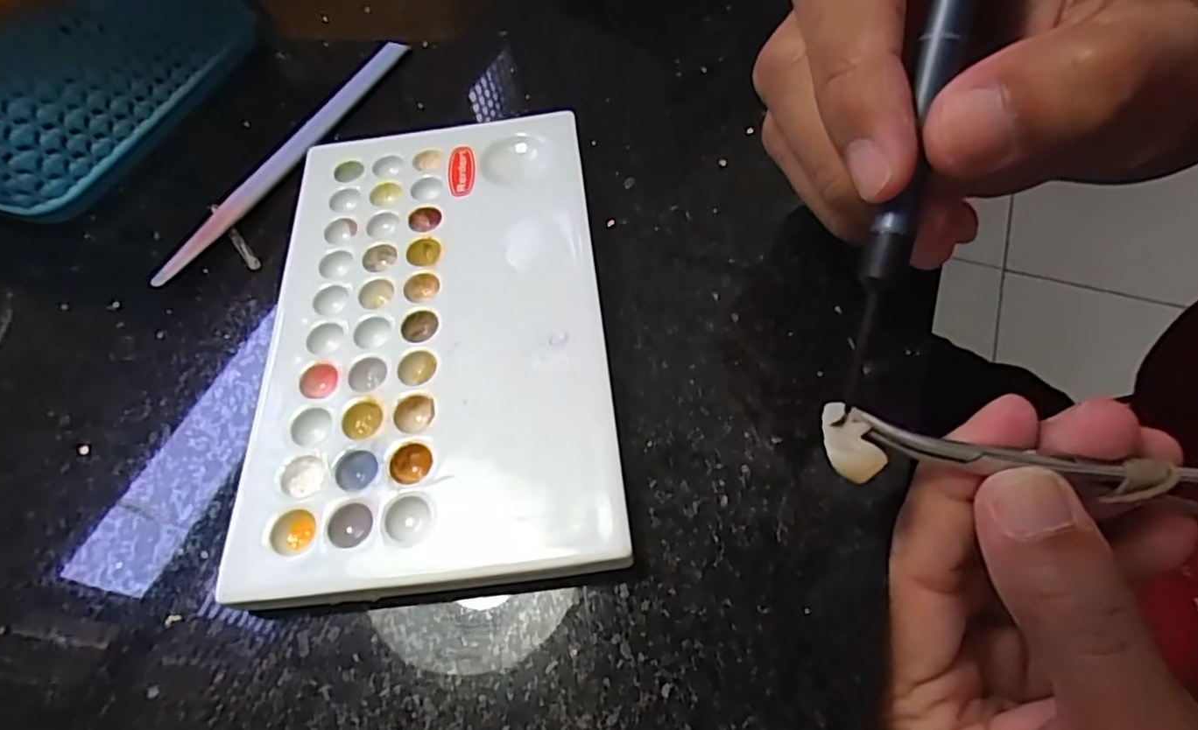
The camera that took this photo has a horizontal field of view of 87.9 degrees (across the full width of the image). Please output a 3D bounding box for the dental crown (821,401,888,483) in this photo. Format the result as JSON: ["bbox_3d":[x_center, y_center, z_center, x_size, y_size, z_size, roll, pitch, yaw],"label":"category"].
[{"bbox_3d":[0.051,0.015,0.128,0.011,0.004,0.018,-5,60,1],"label":"dental crown"}]

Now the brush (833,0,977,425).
[{"bbox_3d":[0.066,-0.066,0.117,0.007,0.007,0.157,12,99,11],"label":"brush"}]

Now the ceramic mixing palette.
[{"bbox_3d":[-0.047,-0.014,0.179,0.093,0.012,0.153,-7,60,0],"label":"ceramic mixing palette"}]

